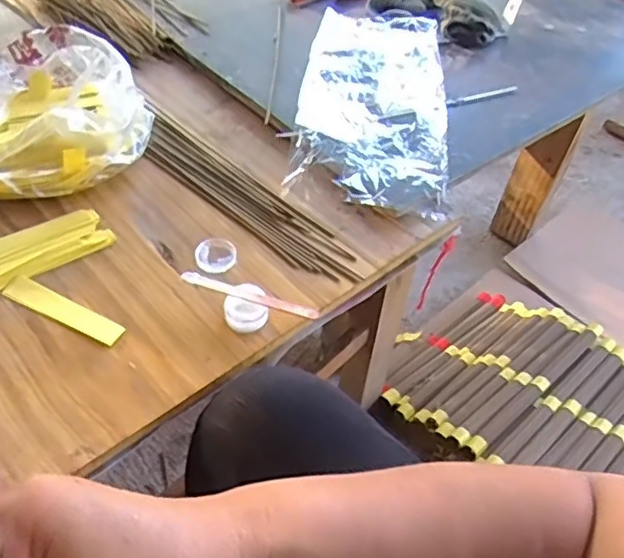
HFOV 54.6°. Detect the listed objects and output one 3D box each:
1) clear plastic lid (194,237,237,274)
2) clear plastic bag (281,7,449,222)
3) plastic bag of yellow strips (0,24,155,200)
[{"bbox_3d":[-0.090,-0.024,0.566,0.039,0.008,0.039,3,50,-3],"label":"clear plastic lid"},{"bbox_3d":[0.077,-0.225,0.744,0.169,0.037,0.388,8,49,1],"label":"clear plastic bag"},{"bbox_3d":[-0.295,-0.178,0.636,0.222,0.082,0.219,-29,58,-26],"label":"plastic bag of yellow strips"}]

